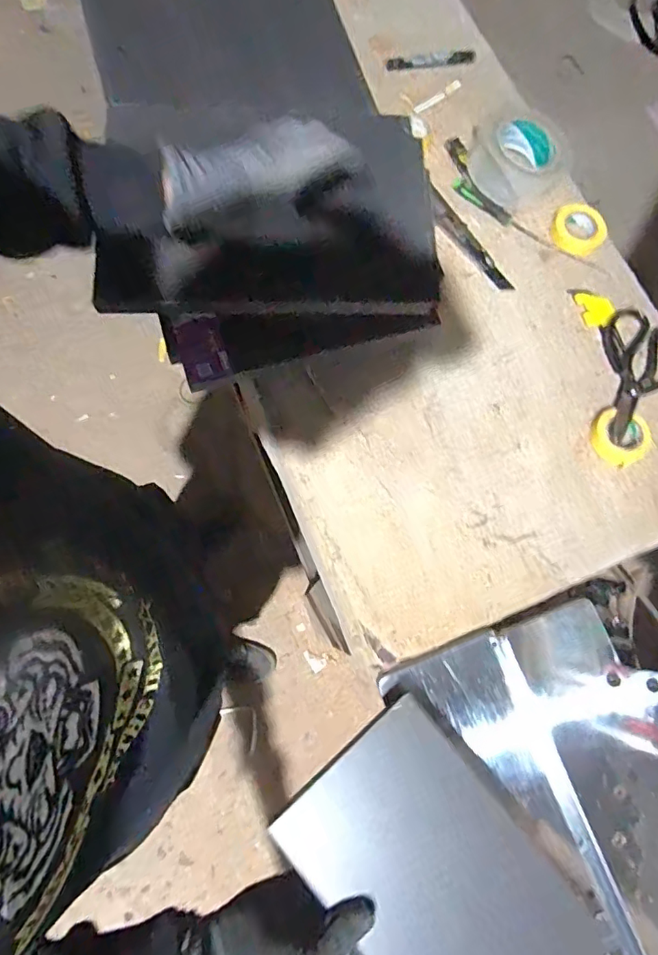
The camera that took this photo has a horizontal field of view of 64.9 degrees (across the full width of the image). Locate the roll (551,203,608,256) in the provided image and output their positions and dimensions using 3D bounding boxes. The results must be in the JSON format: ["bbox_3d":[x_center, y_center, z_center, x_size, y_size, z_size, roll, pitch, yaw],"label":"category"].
[{"bbox_3d":[0.321,-0.319,0.665,0.067,0.020,0.059,29,79,6],"label":"roll"}]

